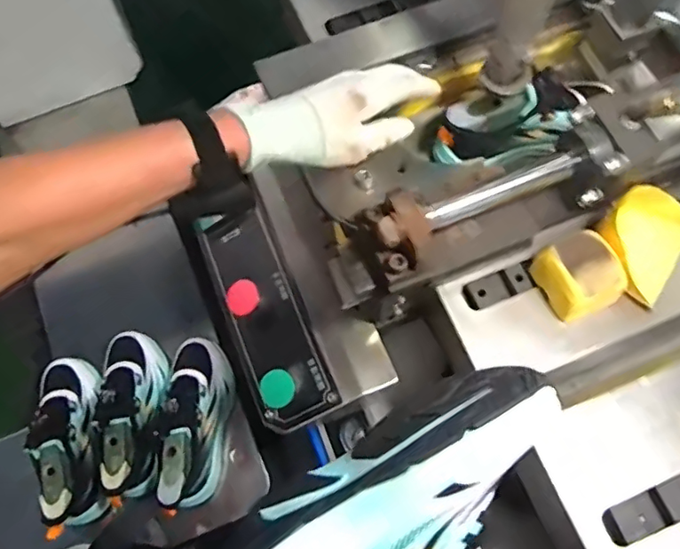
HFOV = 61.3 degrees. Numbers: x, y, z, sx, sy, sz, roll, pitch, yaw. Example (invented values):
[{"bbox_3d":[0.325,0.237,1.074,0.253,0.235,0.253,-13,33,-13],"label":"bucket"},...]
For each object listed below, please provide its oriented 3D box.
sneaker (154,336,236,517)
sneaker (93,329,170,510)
[{"bbox_3d":[-0.198,0.193,0.772,0.086,0.103,0.230,2,69,2],"label":"sneaker"},{"bbox_3d":[-0.282,0.179,0.775,0.087,0.095,0.231,-11,69,-3],"label":"sneaker"}]

